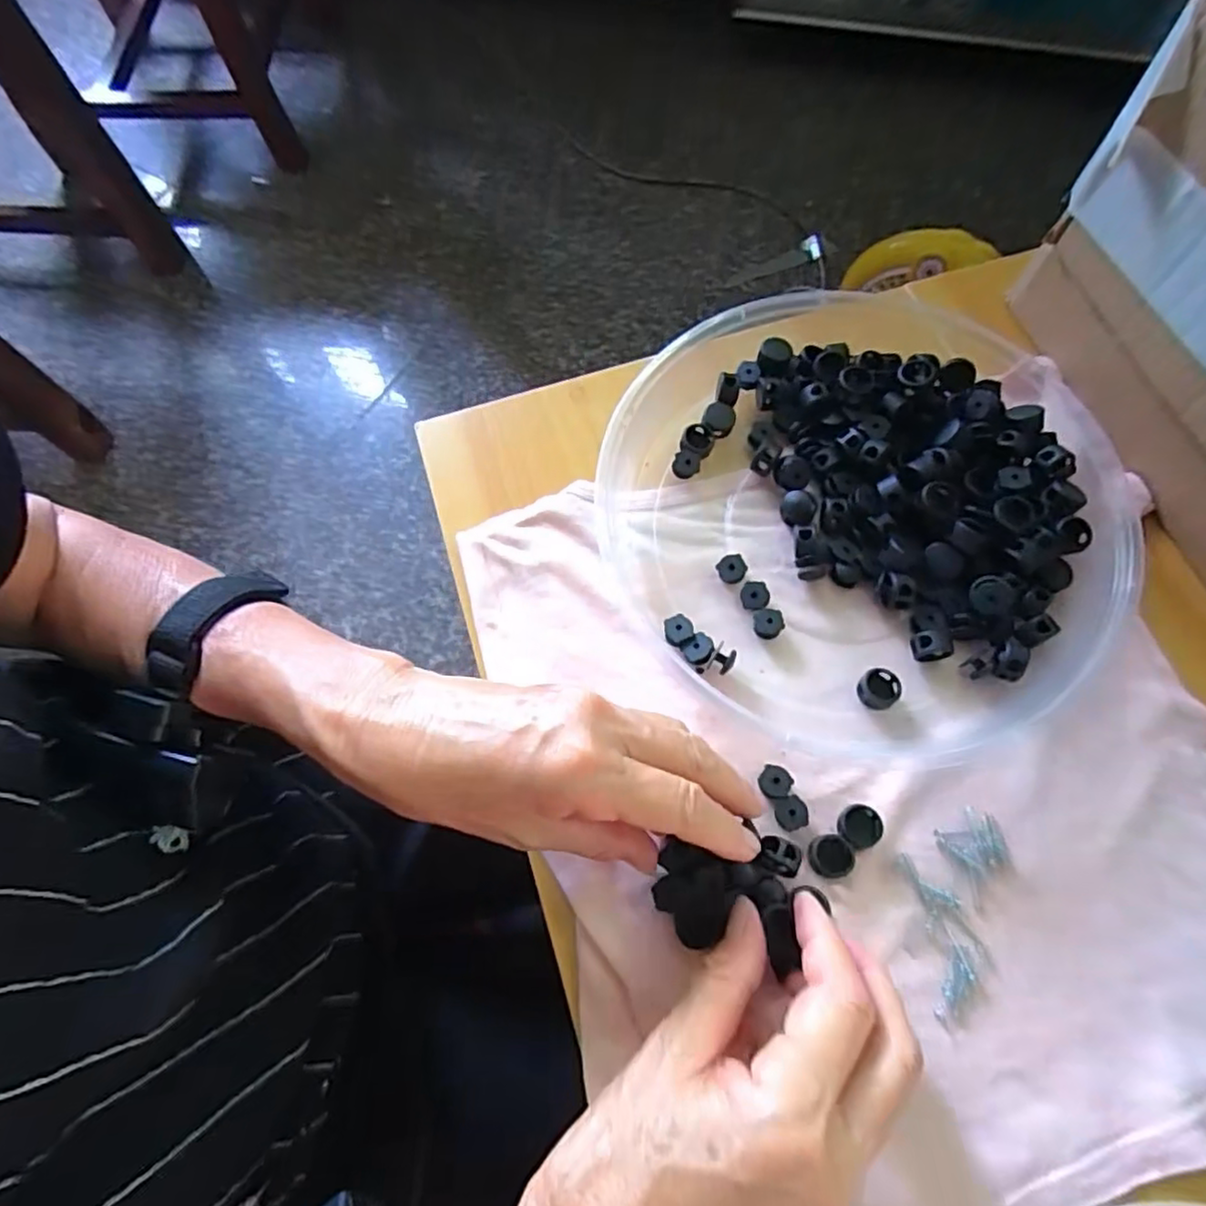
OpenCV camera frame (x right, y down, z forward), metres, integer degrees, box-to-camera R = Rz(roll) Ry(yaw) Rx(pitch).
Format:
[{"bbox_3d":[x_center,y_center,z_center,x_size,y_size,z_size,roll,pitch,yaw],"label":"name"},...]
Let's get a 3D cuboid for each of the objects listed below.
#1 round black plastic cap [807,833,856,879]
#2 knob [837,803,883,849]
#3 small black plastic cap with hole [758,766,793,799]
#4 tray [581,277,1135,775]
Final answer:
[{"bbox_3d":[0.094,0.105,0.275,0.017,0.005,0.016,0,70,1],"label":"round black plastic cap"},{"bbox_3d":[0.108,0.094,0.279,0.017,0.009,0.016,0,70,1],"label":"knob"},{"bbox_3d":[0.074,0.077,0.286,0.013,0.009,0.013,0,70,1],"label":"small black plastic cap with hole"},{"bbox_3d":[0.120,-0.044,0.316,0.234,0.030,0.224,0,70,1],"label":"tray"}]

